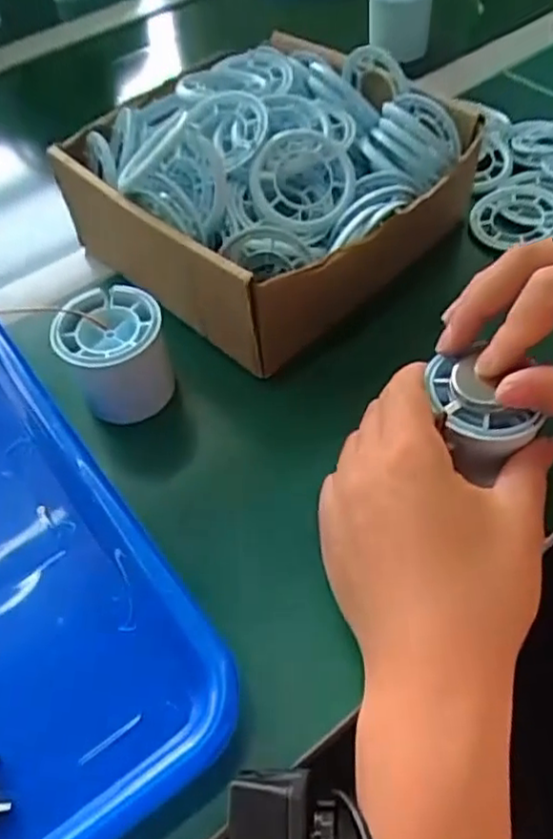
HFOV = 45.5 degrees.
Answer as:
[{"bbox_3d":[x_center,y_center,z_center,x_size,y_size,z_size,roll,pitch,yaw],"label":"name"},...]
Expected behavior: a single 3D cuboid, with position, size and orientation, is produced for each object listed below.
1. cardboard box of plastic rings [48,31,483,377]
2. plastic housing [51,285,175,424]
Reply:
[{"bbox_3d":[-0.004,-0.154,0.407,0.228,0.080,0.213,-32,56,-19],"label":"cardboard box of plastic rings"},{"bbox_3d":[-0.084,-0.031,0.352,0.052,0.059,0.054,-2,52,3],"label":"plastic housing"}]

